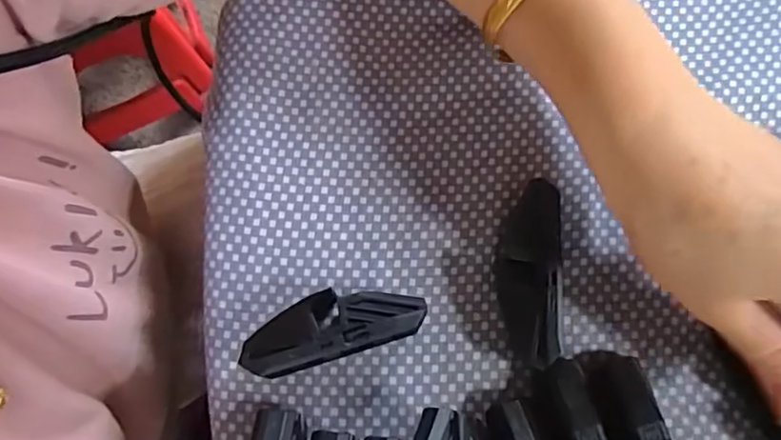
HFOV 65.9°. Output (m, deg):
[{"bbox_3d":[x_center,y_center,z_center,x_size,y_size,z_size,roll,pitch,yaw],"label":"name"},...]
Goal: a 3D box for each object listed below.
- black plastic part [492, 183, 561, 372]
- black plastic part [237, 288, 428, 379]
[{"bbox_3d":[0.054,0.021,0.238,0.022,0.021,0.069,2,77,2],"label":"black plastic part"},{"bbox_3d":[-0.022,0.042,0.236,0.069,0.021,0.024,-16,77,-2],"label":"black plastic part"}]

